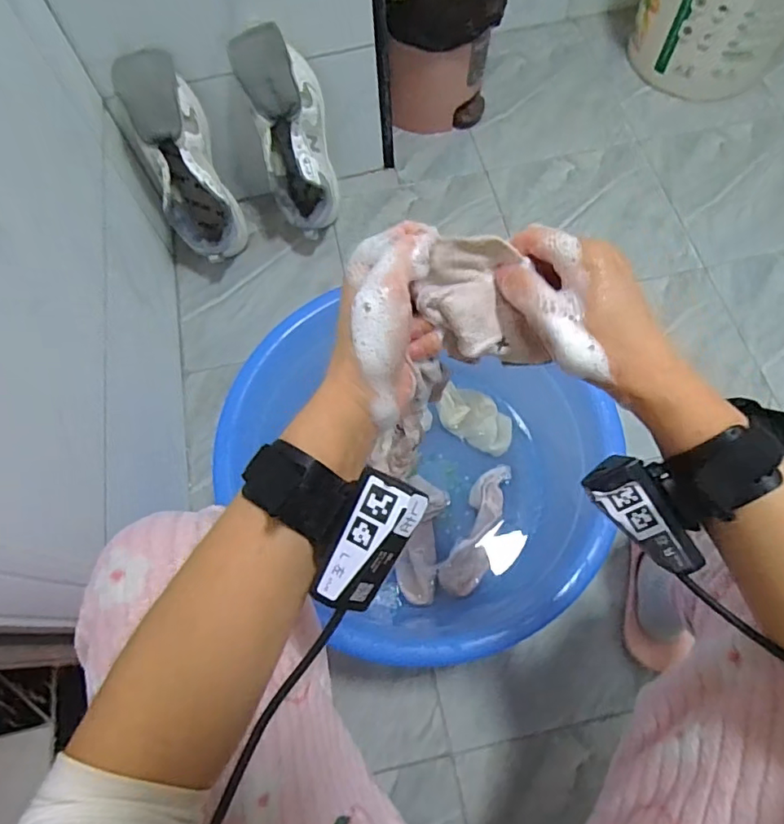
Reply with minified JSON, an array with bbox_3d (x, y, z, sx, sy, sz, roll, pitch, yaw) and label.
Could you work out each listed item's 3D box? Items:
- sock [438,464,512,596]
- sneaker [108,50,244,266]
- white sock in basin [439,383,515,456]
[{"bbox_3d":[0.118,0.158,0.737,0.056,0.020,0.186,22,71,12],"label":"sock"},{"bbox_3d":[-0.311,-0.364,0.840,0.102,0.289,0.145,-20,68,-4],"label":"sneaker"},{"bbox_3d":[0.124,0.010,0.811,0.120,0.018,0.071,33,74,16],"label":"white sock in basin"}]

